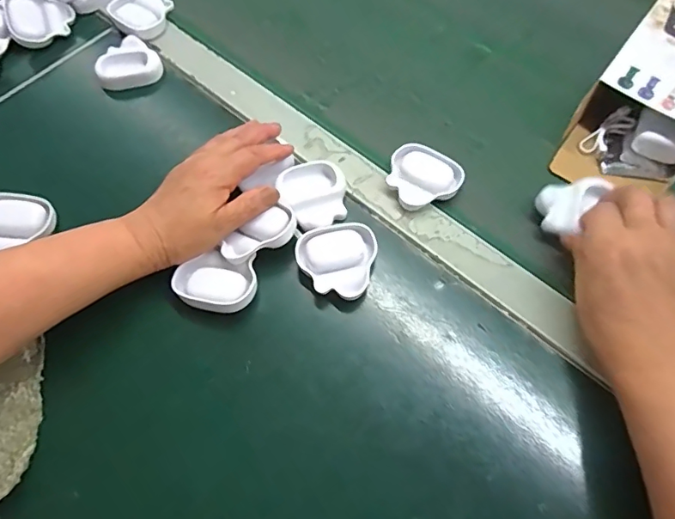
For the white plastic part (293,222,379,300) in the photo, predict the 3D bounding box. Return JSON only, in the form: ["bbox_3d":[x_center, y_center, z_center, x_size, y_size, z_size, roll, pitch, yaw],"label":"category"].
[{"bbox_3d":[-0.002,0.000,0.387,0.060,0.013,0.064,6,64,4],"label":"white plastic part"}]

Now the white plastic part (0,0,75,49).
[{"bbox_3d":[-0.316,-0.256,0.510,0.062,0.013,0.062,-6,79,-25],"label":"white plastic part"}]

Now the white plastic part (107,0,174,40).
[{"bbox_3d":[-0.209,-0.265,0.519,0.061,0.020,0.061,0,64,0],"label":"white plastic part"}]

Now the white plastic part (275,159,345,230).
[{"bbox_3d":[-0.019,-0.055,0.413,0.056,0.018,0.060,-20,65,-9],"label":"white plastic part"}]

